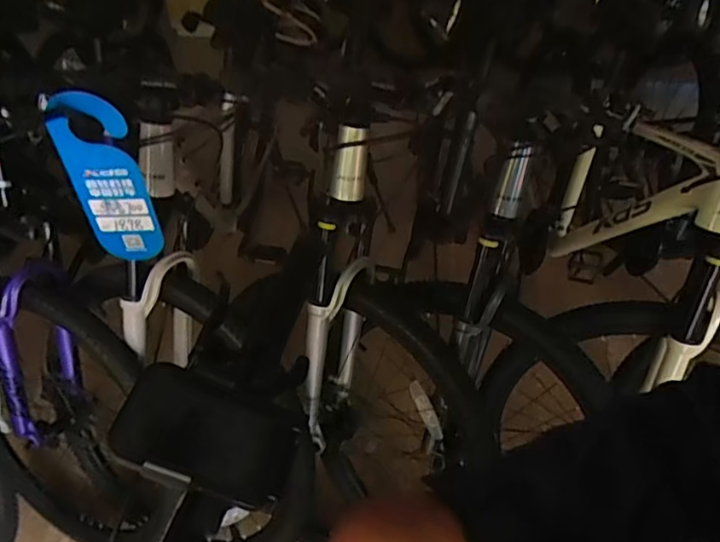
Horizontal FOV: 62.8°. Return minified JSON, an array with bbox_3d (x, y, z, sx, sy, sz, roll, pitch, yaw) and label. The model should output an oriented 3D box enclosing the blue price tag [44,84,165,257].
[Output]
[{"bbox_3d":[-0.330,-0.113,0.778,0.097,0.274,0.010,-2,47,-2],"label":"blue price tag"}]

